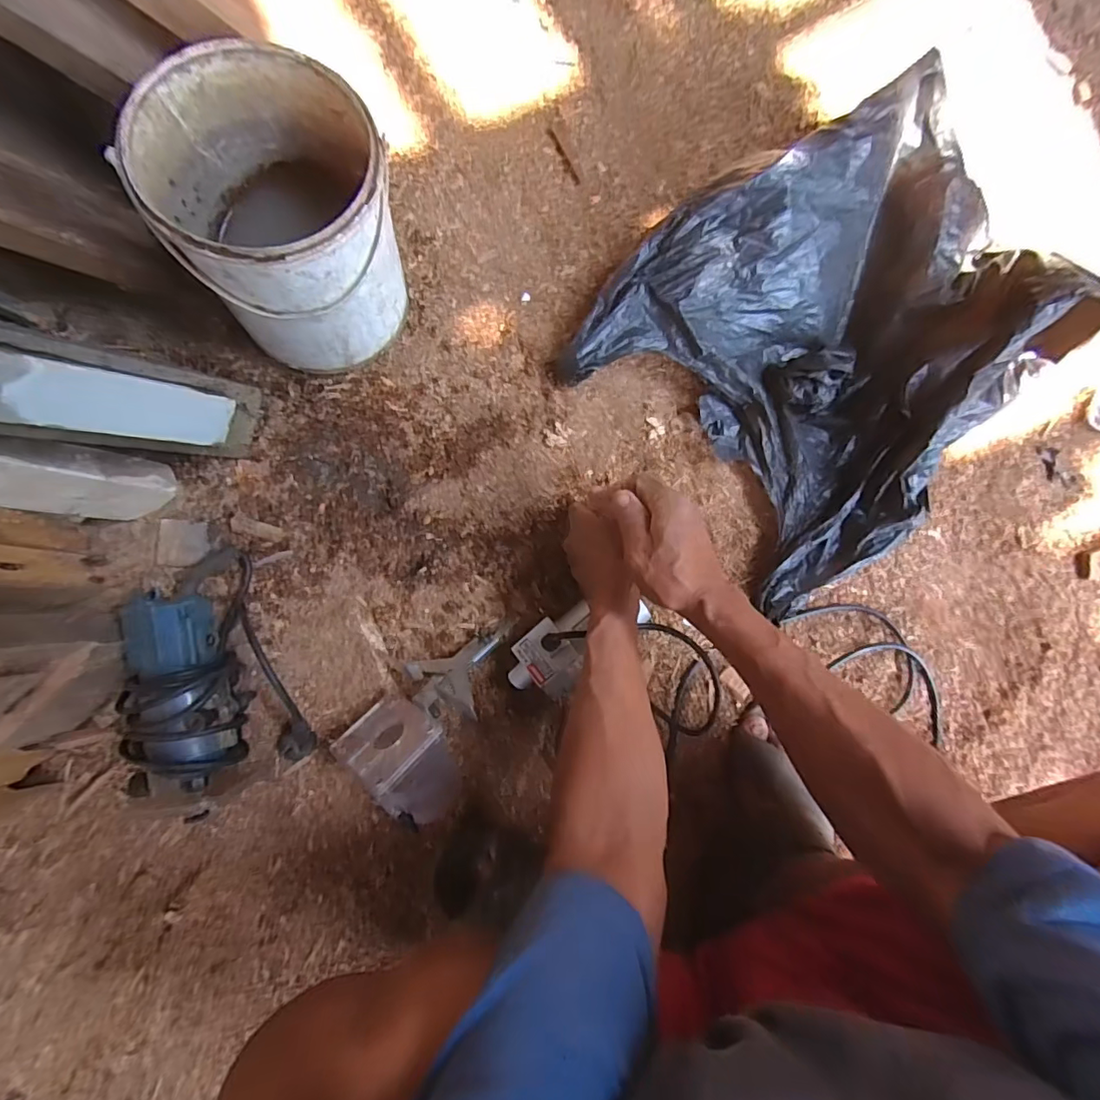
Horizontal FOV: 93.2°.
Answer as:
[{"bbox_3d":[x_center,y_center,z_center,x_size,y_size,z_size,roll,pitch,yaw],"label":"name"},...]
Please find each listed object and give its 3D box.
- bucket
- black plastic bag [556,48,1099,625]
[{"bbox_3d":[-0.227,-0.288,0.469,0.170,0.192,0.177,0,92,-5],"label":"bucket"},{"bbox_3d":[0.300,-0.224,0.558,0.457,0.128,0.405,-44,92,-5],"label":"black plastic bag"}]

